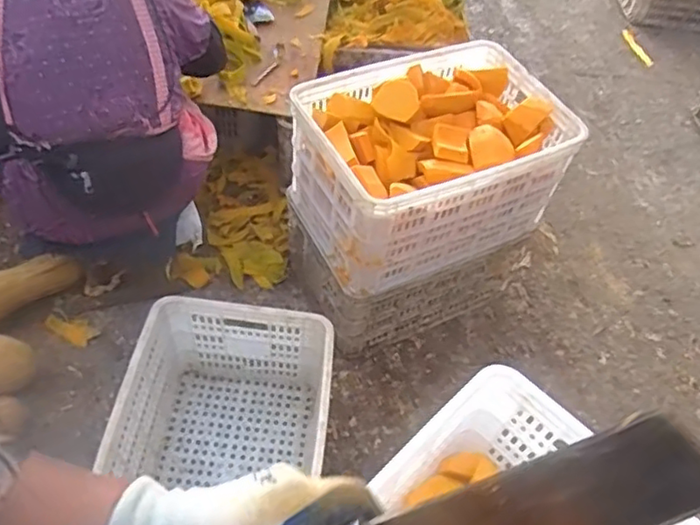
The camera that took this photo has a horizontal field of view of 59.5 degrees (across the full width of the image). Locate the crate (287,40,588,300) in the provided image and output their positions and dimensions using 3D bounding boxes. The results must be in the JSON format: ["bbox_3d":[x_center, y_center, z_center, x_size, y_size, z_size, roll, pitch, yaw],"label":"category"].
[{"bbox_3d":[0.178,-0.236,1.404,0.579,0.299,0.428,-20,58,-20],"label":"crate"}]

